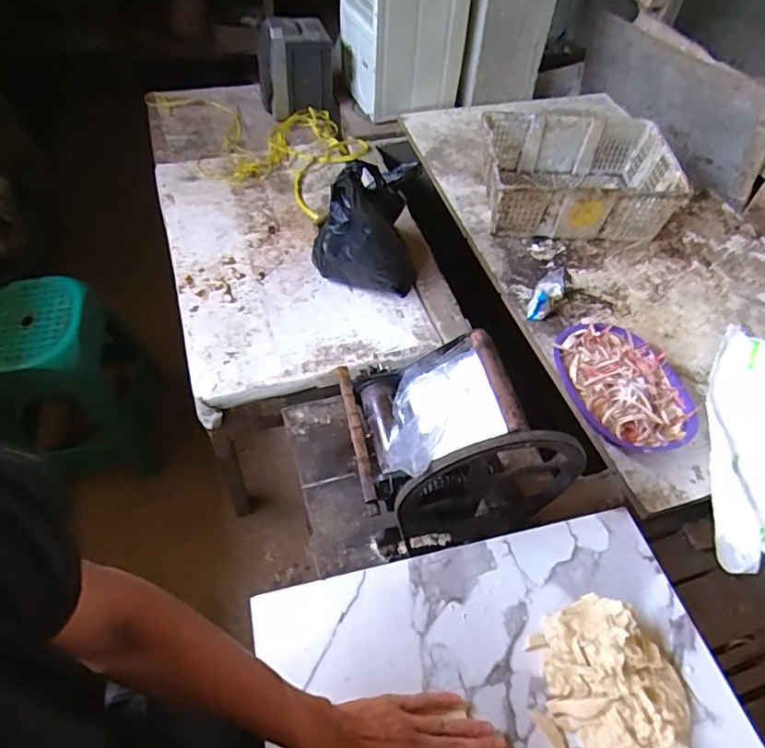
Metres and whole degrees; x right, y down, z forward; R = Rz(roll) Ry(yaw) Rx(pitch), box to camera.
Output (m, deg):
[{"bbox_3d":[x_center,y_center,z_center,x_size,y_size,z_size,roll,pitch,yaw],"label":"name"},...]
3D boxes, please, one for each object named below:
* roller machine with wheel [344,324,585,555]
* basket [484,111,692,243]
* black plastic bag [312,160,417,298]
[{"bbox_3d":[0.094,0.084,0.778,0.271,0.264,0.234,-12,55,-11],"label":"roller machine with wheel"},{"bbox_3d":[0.507,-0.528,1.441,0.465,0.154,0.380,3,53,-1],"label":"basket"},{"bbox_3d":[-0.037,-0.321,1.195,0.227,0.278,0.175,-7,54,-8],"label":"black plastic bag"}]

